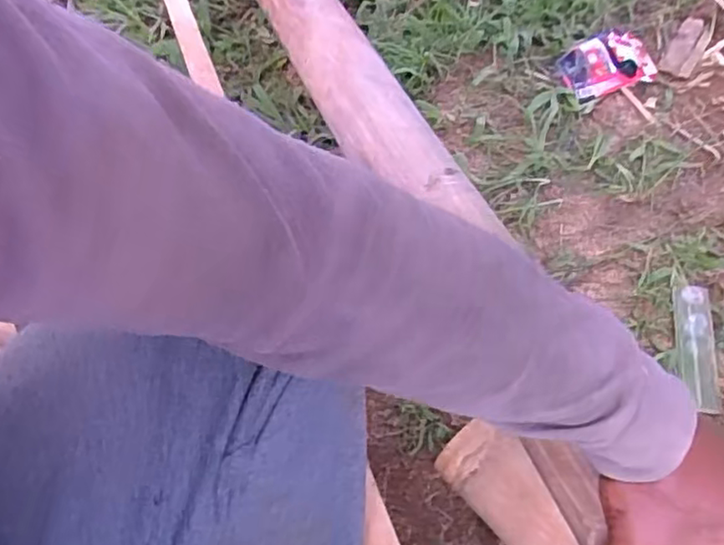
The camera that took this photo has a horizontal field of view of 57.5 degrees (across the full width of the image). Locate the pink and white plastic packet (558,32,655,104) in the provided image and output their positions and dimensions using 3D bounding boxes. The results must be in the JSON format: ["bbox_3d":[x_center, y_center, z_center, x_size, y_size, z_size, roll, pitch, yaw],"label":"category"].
[{"bbox_3d":[0.320,-0.275,0.870,0.133,0.010,0.086,-19,74,-14],"label":"pink and white plastic packet"}]

